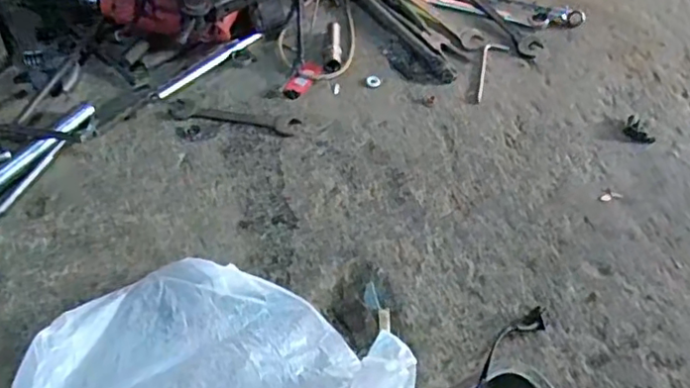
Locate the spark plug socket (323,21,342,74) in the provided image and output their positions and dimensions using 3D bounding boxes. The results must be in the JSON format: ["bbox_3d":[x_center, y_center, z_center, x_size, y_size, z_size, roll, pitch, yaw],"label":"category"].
[{"bbox_3d":[-0.016,-0.201,0.796,0.022,0.017,0.087,4,55,-2],"label":"spark plug socket"}]

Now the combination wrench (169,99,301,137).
[{"bbox_3d":[-0.136,-0.096,0.722,0.153,0.004,0.034,9,55,2],"label":"combination wrench"}]

